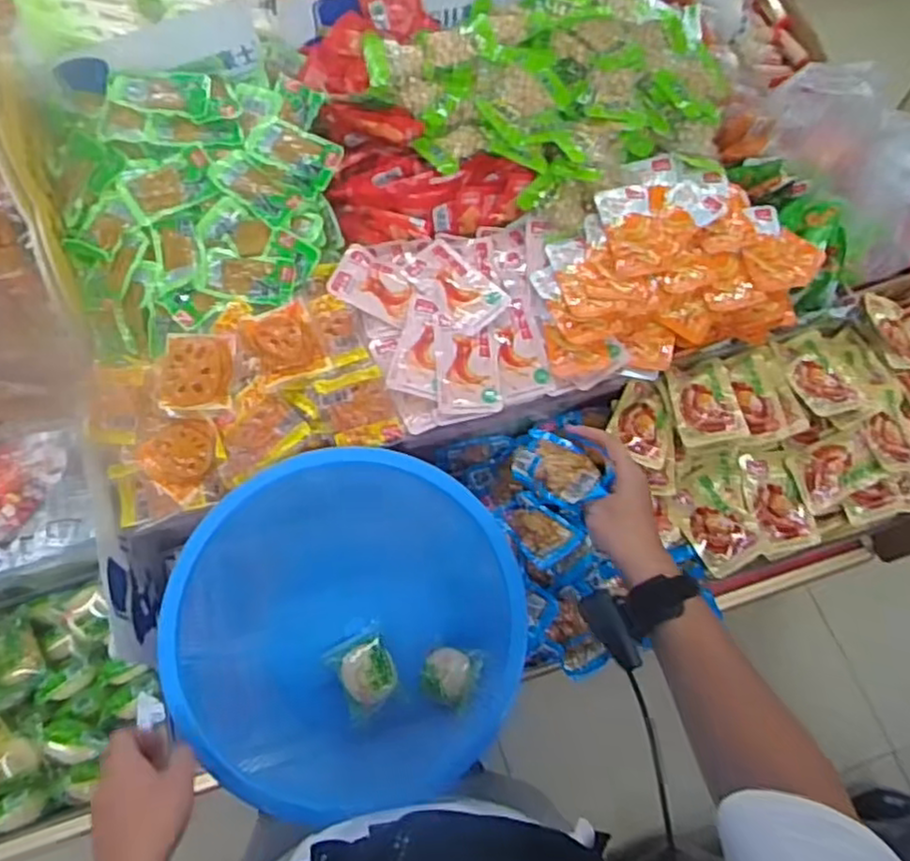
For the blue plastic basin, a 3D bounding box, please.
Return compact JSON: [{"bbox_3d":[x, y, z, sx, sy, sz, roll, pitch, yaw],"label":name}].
[{"bbox_3d":[-0.112,0.202,0.745,0.349,0.127,0.331,0,68,-1],"label":"blue plastic basin"}]

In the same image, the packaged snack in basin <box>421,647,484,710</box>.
[{"bbox_3d":[-0.005,0.255,0.741,0.060,0.012,0.059,-8,53,11],"label":"packaged snack in basin"}]

